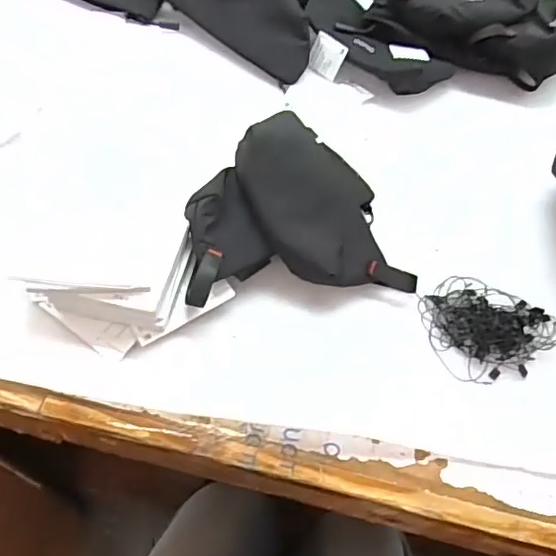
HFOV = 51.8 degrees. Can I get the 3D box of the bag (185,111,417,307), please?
[{"bbox_3d":[0.009,-0.070,0.528,0.197,0.064,0.179,-8,62,-10],"label":"bag"}]

